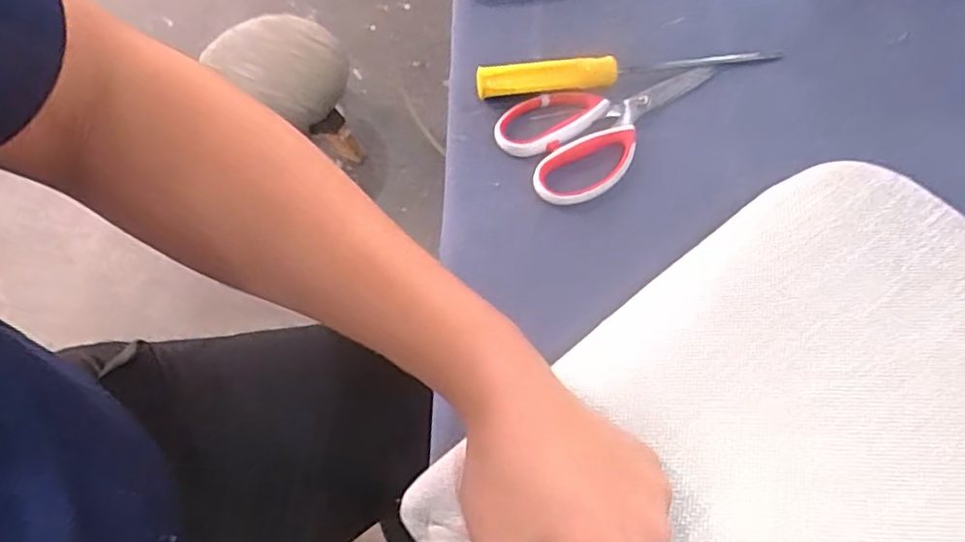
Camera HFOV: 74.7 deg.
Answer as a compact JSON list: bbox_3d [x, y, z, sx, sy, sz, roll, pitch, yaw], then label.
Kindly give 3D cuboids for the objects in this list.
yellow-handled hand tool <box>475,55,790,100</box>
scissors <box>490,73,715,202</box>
[{"bbox_3d":[0.116,-0.165,0.504,0.240,0.023,0.021,-9,65,-3],"label":"yellow-handled hand tool"},{"bbox_3d":[0.103,-0.122,0.494,0.178,0.010,0.098,-30,68,-12],"label":"scissors"}]

